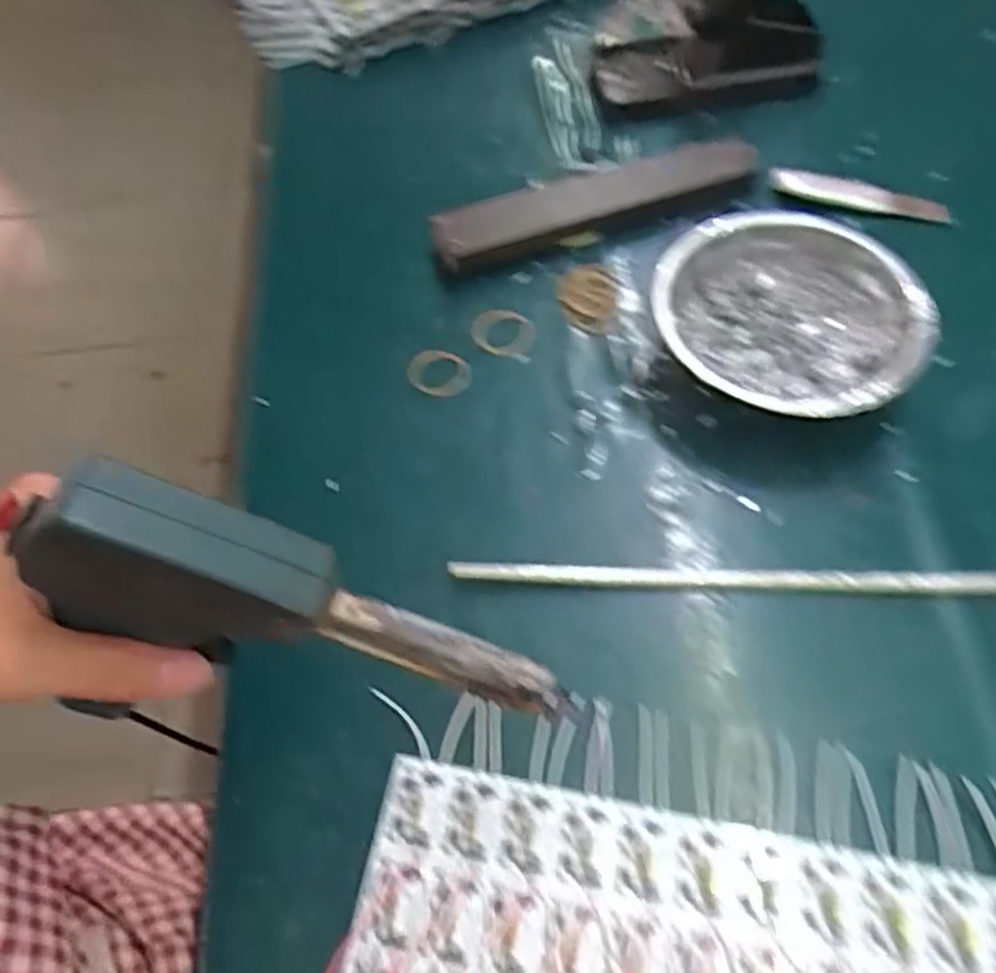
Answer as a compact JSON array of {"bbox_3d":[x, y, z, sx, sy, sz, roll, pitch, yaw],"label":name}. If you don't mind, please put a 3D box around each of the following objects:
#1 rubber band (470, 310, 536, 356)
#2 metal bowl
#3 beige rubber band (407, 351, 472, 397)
[{"bbox_3d":[0.003,-0.087,0.429,0.036,0.005,0.029,14,62,12],"label":"rubber band"},{"bbox_3d":[0.146,-0.080,0.392,0.128,0.045,0.124,-2,60,3],"label":"metal bowl"},{"bbox_3d":[-0.032,-0.062,0.422,0.035,0.006,0.029,3,60,6],"label":"beige rubber band"}]

